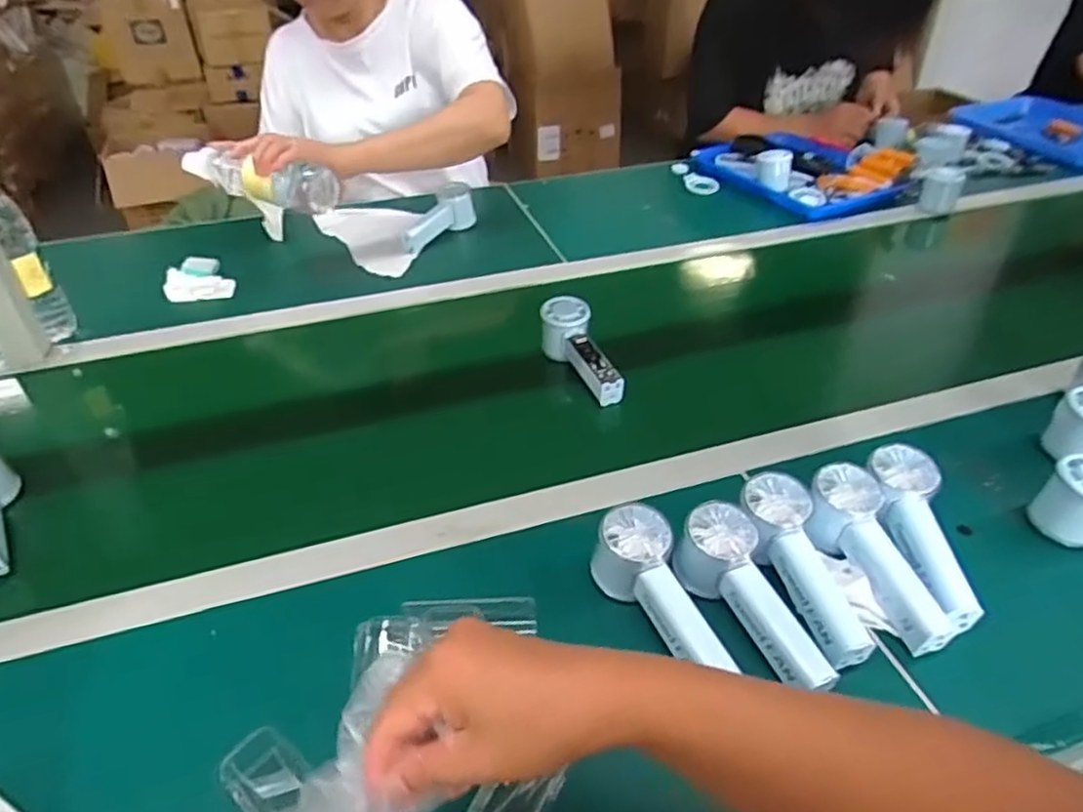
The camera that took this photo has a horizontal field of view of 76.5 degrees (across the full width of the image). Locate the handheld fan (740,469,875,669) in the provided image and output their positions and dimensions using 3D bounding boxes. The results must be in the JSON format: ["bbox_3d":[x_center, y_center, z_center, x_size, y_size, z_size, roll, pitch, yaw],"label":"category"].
[{"bbox_3d":[0.198,0.125,0.529,0.055,0.051,0.151,-11,57,-11],"label":"handheld fan"}]

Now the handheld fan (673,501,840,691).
[{"bbox_3d":[0.154,0.140,0.500,0.055,0.057,0.142,-14,39,-15],"label":"handheld fan"}]

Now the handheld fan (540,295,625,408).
[{"bbox_3d":[0.047,-0.058,0.781,0.051,0.052,0.151,-17,54,-18],"label":"handheld fan"}]

